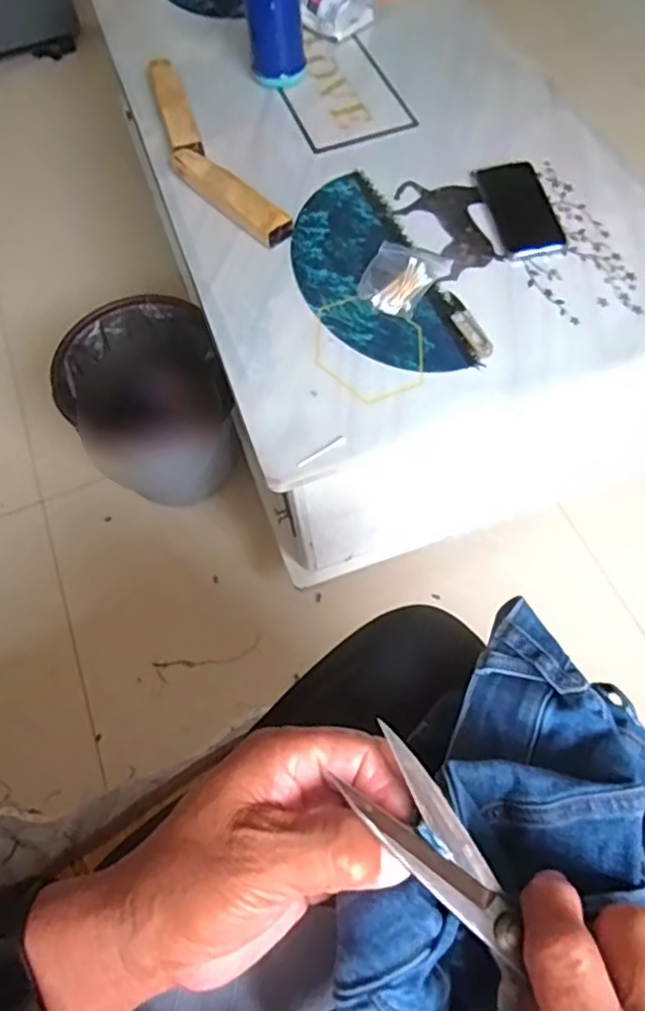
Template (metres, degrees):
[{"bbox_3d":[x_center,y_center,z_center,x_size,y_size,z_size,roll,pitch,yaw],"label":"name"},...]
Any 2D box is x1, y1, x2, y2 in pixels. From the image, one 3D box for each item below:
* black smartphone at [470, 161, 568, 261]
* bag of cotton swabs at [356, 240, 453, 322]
[{"bbox_3d":[0.250,-0.378,0.811,0.077,0.011,0.166,-8,60,-3],"label":"black smartphone"},{"bbox_3d":[0.095,-0.271,0.762,0.087,0.012,0.112,22,66,14],"label":"bag of cotton swabs"}]

